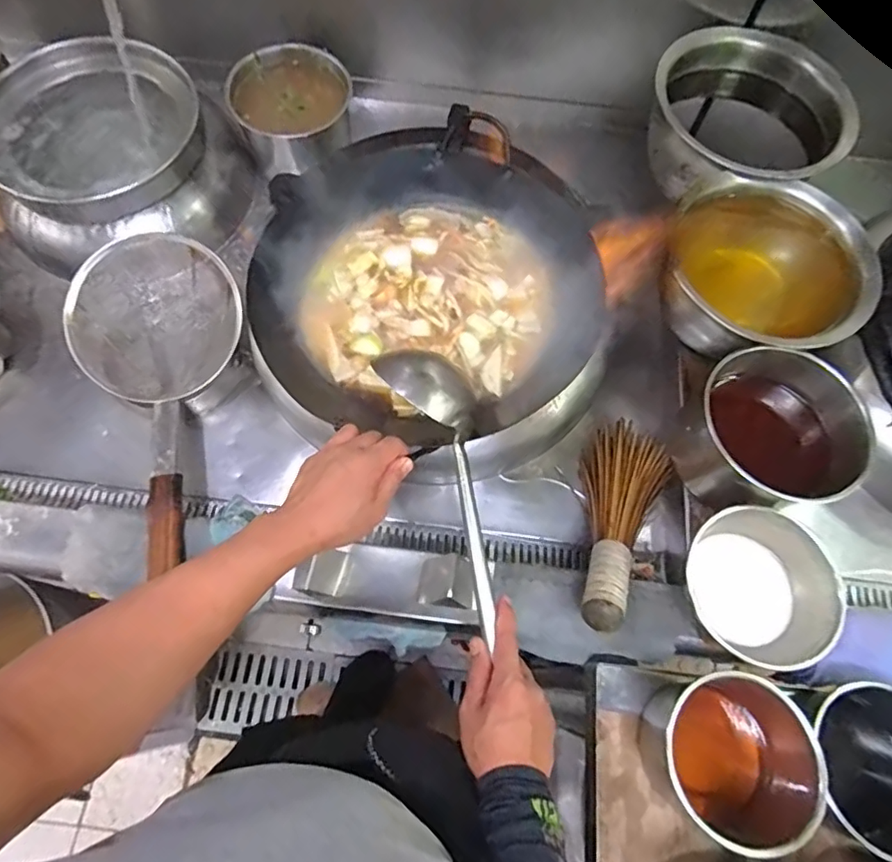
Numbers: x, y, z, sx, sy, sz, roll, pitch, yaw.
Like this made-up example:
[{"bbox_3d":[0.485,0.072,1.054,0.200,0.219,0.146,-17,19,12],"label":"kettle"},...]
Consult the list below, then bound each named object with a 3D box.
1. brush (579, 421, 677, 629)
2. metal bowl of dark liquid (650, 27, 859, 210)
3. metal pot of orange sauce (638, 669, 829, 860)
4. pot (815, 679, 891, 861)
[{"bbox_3d":[0.216,0.116,0.698,0.104,0.073,0.285,20,49,6],"label":"brush"},{"bbox_3d":[0.427,-0.434,0.786,0.264,0.127,0.266,1,68,-2],"label":"metal bowl of dark liquid"},{"bbox_3d":[0.293,0.351,0.590,0.132,0.116,0.152,-38,74,-16],"label":"metal pot of orange sauce"},{"bbox_3d":[0.450,0.364,0.608,0.142,0.136,0.156,1,68,-2],"label":"pot"}]

